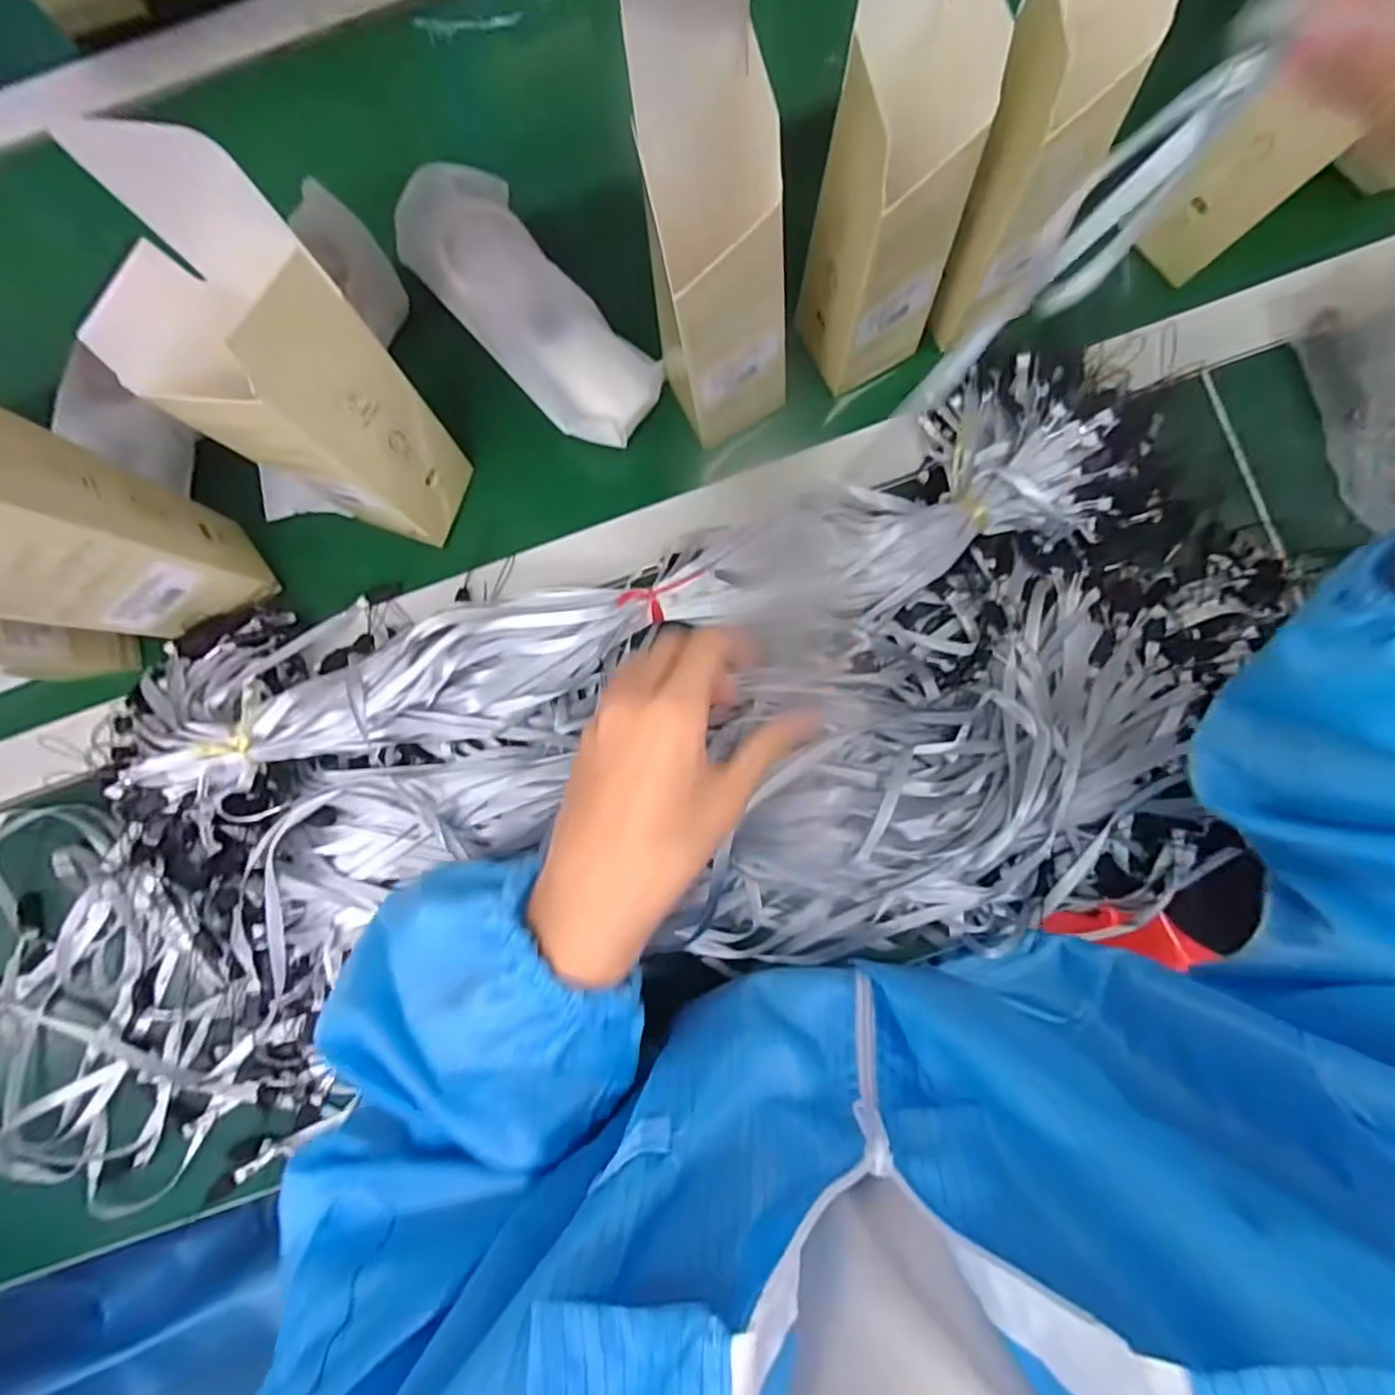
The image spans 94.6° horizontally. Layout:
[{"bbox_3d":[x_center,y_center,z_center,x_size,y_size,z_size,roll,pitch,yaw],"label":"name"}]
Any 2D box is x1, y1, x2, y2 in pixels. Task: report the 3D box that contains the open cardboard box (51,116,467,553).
[{"bbox_3d":[-0.197,-0.150,0.319,0.088,0.227,0.060,11,82,-1],"label":"open cardboard box"}]

